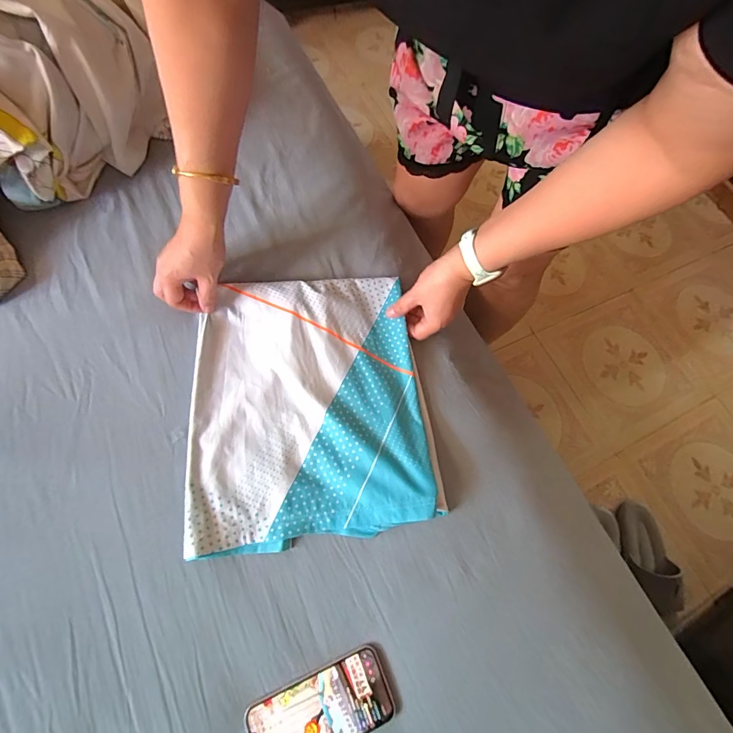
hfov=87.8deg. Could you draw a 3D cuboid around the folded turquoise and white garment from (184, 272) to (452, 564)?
[{"bbox_3d":[-0.076,0.039,0.500,0.295,0.030,0.342,-7,69,-5],"label":"folded turquoise and white garment"}]

